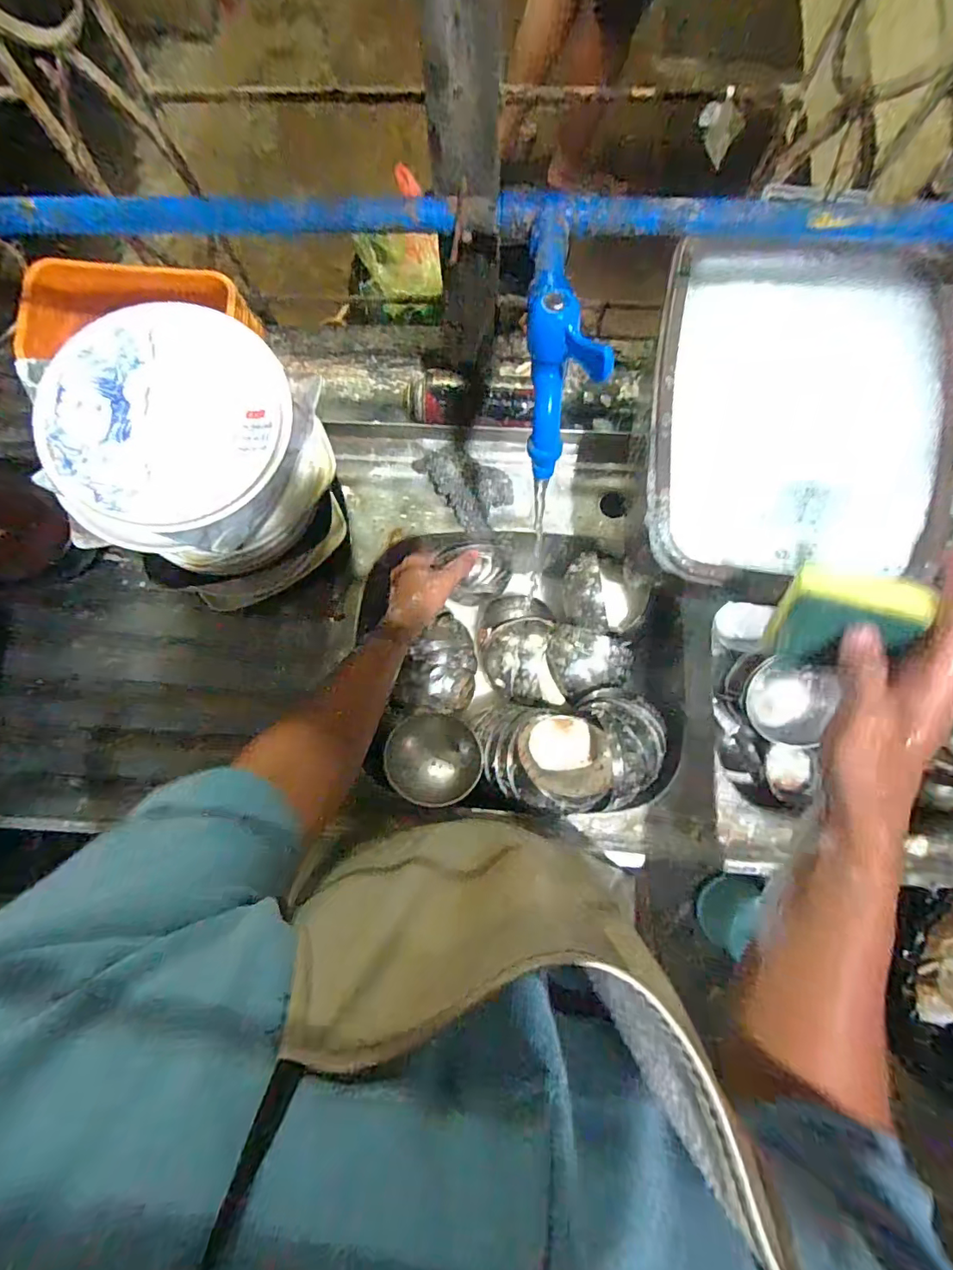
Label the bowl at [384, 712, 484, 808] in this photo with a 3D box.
[{"bbox_3d":[-0.048,0.141,0.589,0.099,0.055,0.109,-37,82,-5],"label":"bowl"}]

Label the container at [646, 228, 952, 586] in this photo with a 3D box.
[{"bbox_3d":[0.281,-0.194,0.447,0.252,0.068,0.337,6,81,2],"label":"container"}]

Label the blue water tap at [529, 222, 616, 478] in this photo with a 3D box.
[{"bbox_3d":[0.046,-0.199,0.318,0.037,0.084,0.165,-3,80,0],"label":"blue water tap"}]

